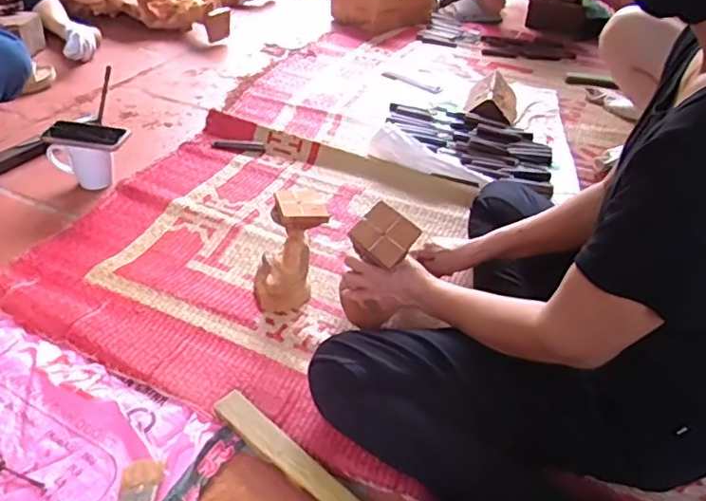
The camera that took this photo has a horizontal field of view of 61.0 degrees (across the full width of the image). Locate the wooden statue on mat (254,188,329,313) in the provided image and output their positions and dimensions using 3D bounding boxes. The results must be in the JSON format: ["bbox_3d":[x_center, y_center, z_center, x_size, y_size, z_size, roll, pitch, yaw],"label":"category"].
[{"bbox_3d":[-0.101,0.007,0.944,0.105,0.192,0.097,-1,39,-10],"label":"wooden statue on mat"}]

